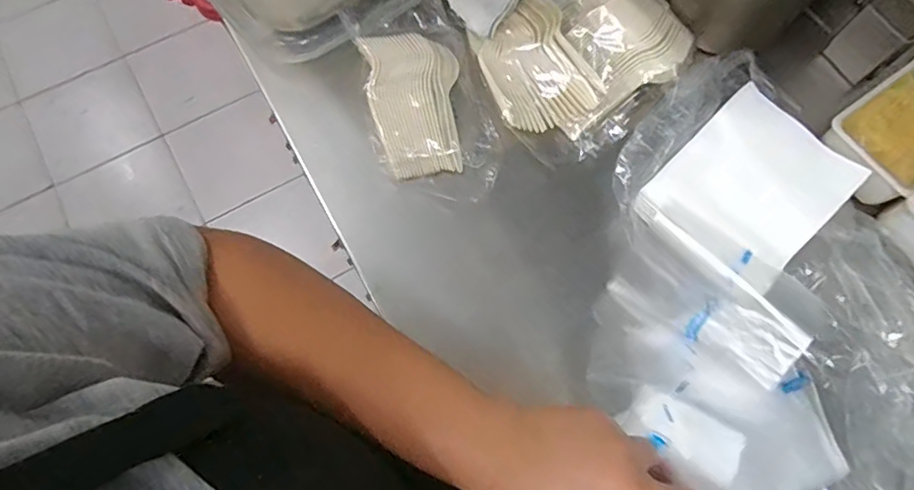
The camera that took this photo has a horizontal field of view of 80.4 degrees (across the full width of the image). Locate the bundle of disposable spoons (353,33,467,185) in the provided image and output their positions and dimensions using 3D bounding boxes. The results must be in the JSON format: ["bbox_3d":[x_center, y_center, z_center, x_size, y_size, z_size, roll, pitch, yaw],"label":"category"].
[{"bbox_3d":[-0.040,-0.137,0.522,0.085,0.030,0.141,-8,70,-4],"label":"bundle of disposable spoons"}]

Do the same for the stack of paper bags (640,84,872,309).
[{"bbox_3d":[0.248,-0.046,0.465,0.127,0.027,0.153,43,75,13],"label":"stack of paper bags"}]

